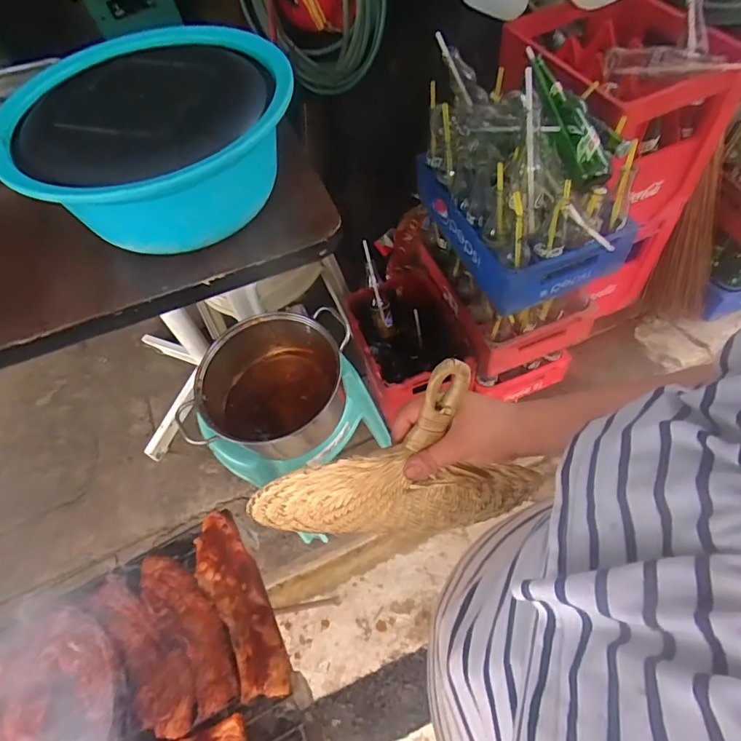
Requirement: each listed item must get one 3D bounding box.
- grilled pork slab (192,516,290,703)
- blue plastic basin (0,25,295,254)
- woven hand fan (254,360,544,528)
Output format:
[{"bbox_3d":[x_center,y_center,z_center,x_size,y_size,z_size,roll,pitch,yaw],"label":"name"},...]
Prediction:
[{"bbox_3d":[-0.173,0.292,0.622,0.066,0.029,0.244,-30,56,-10],"label":"grilled pork slab"},{"bbox_3d":[-0.298,-0.333,0.711,0.367,0.157,0.366,-5,56,7],"label":"blue plastic basin"},{"bbox_3d":[0.034,0.130,0.526,0.258,0.246,0.032,-29,43,17],"label":"woven hand fan"}]

